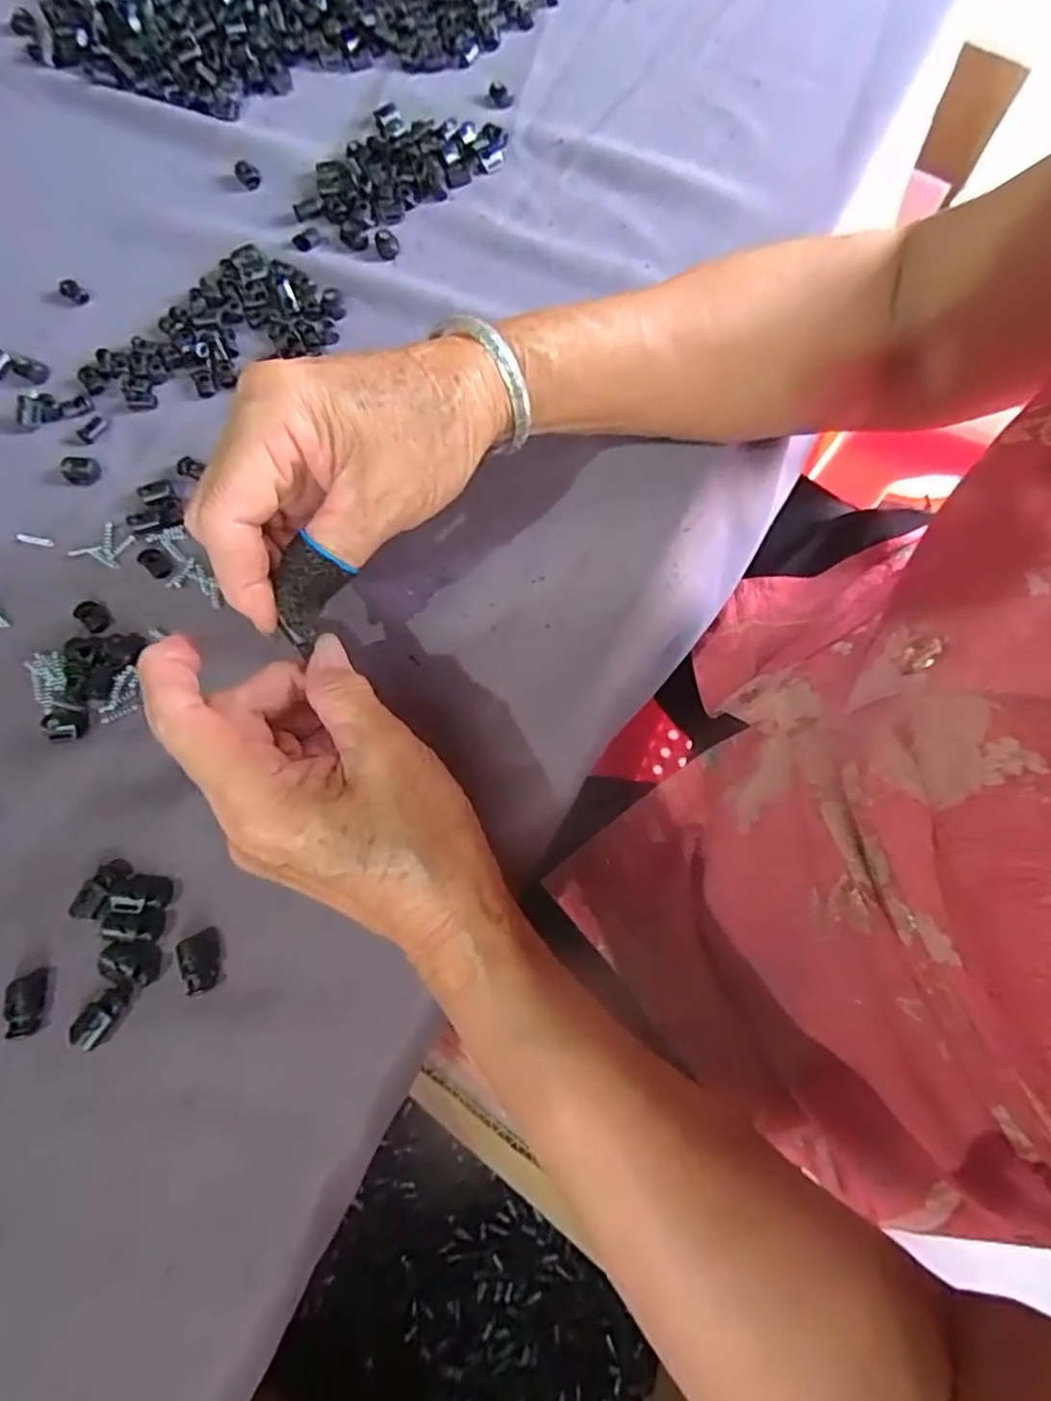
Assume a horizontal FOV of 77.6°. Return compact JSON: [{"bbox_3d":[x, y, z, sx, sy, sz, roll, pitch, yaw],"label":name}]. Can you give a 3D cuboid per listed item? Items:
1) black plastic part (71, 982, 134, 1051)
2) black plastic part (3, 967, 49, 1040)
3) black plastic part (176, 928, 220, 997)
[{"bbox_3d":[-0.158,0.117,0.244,0.013,0.004,0.025,29,74,8],"label":"black plastic part"},{"bbox_3d":[-0.187,0.113,0.244,0.013,0.005,0.022,-10,73,-5],"label":"black plastic part"},{"bbox_3d":[-0.125,0.100,0.251,0.013,0.006,0.022,-15,73,-6],"label":"black plastic part"}]

